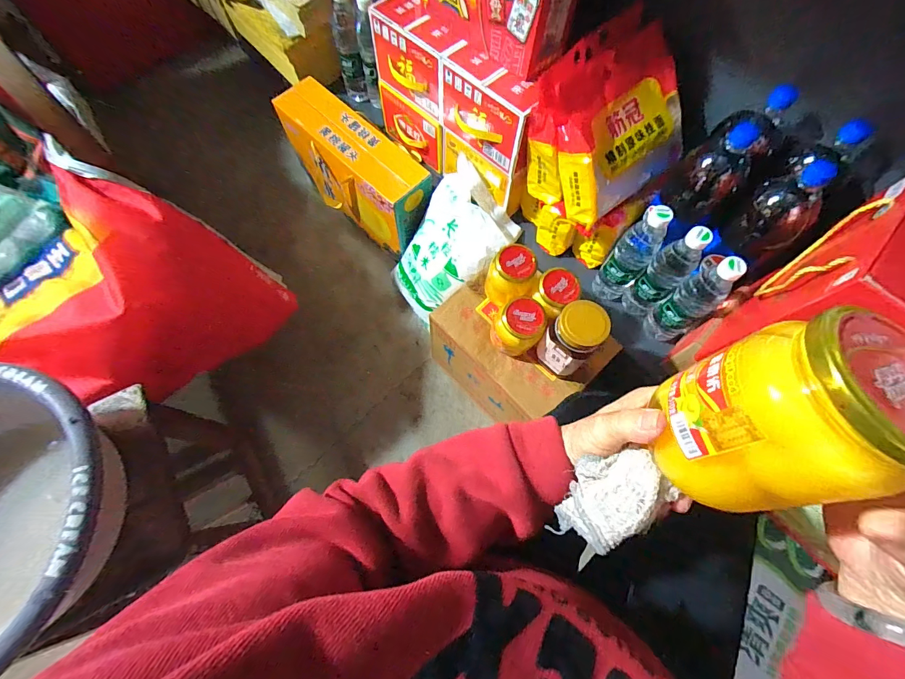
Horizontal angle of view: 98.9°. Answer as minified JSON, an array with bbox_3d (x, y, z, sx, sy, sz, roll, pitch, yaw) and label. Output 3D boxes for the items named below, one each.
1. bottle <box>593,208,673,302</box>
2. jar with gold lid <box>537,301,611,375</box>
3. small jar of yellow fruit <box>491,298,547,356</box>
[{"bbox_3d":[0.319,-0.144,0.703,0.064,0.237,0.056,34,72,12],"label":"bottle"},{"bbox_3d":[0.192,0.002,0.632,0.074,0.139,0.079,0,69,-1],"label":"jar with gold lid"},{"bbox_3d":[0.112,-0.016,0.678,0.083,0.119,0.078,0,69,-1],"label":"small jar of yellow fruit"}]

